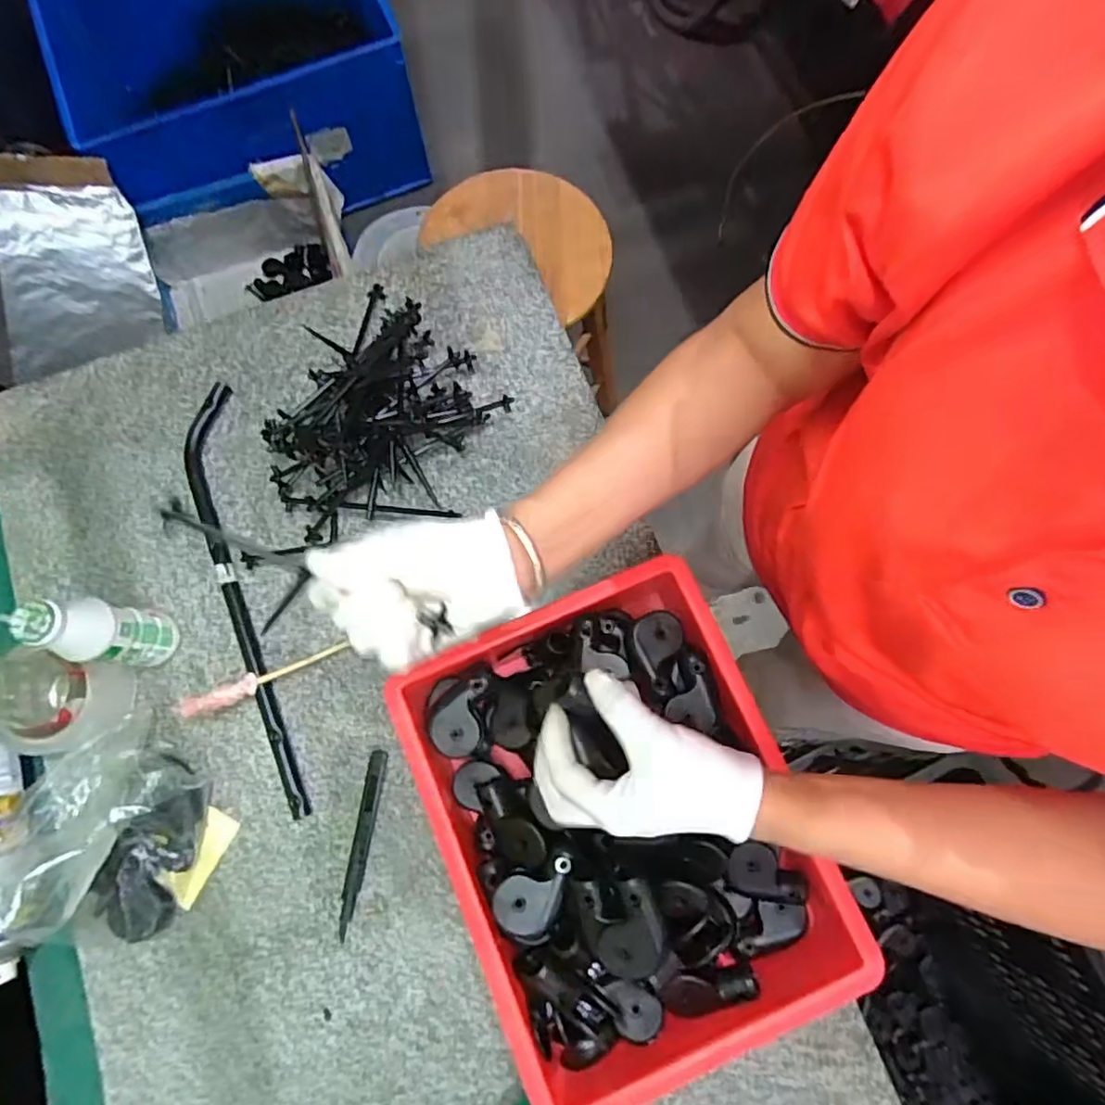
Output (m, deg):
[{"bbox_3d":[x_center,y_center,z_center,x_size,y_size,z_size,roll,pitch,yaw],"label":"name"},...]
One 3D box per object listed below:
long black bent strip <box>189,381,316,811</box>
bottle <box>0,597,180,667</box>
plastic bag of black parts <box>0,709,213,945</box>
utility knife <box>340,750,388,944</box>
[{"bbox_3d":[-0.303,0.035,0.596,0.054,0.019,0.431,-16,77,-3],"label":"long black bent strip"},{"bbox_3d":[-0.371,0.069,0.523,0.041,0.147,0.051,37,80,9],"label":"bottle"},{"bbox_3d":[-0.384,0.225,0.512,0.155,0.093,0.163,9,77,3],"label":"plastic bag of black parts"},{"bbox_3d":[-0.167,0.252,0.547,0.016,0.011,0.151,9,77,3],"label":"utility knife"}]

